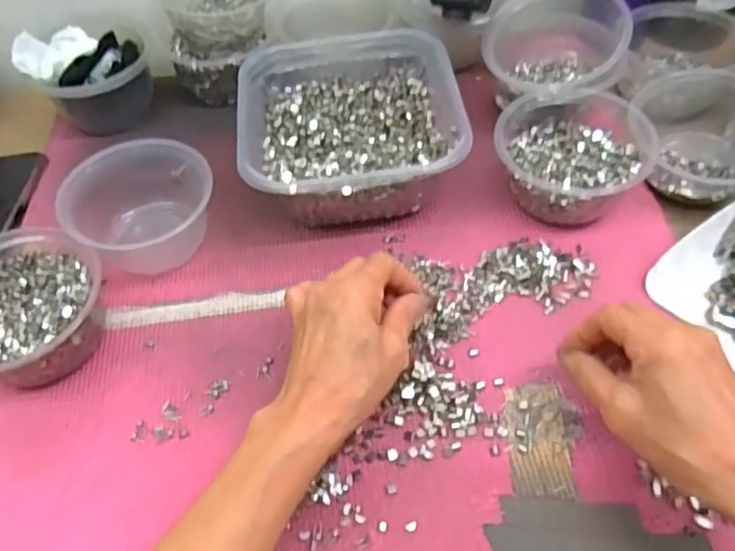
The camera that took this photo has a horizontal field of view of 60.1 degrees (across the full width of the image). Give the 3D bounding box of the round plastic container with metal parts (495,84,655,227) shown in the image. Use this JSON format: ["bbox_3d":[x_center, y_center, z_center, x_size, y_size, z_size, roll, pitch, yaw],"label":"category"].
[{"bbox_3d":[0.162,-0.094,0.506,0.111,0.064,0.110,-3,53,3],"label":"round plastic container with metal parts"}]

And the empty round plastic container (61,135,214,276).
[{"bbox_3d":[-0.181,-0.058,0.506,0.110,0.070,0.092,-37,58,-21],"label":"empty round plastic container"}]

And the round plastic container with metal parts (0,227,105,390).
[{"bbox_3d":[-0.243,0.023,0.454,0.109,0.060,0.123,-36,58,-20],"label":"round plastic container with metal parts"}]

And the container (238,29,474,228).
[{"bbox_3d":[-0.015,-0.125,0.536,0.170,0.077,0.178,-9,53,-2],"label":"container"}]

